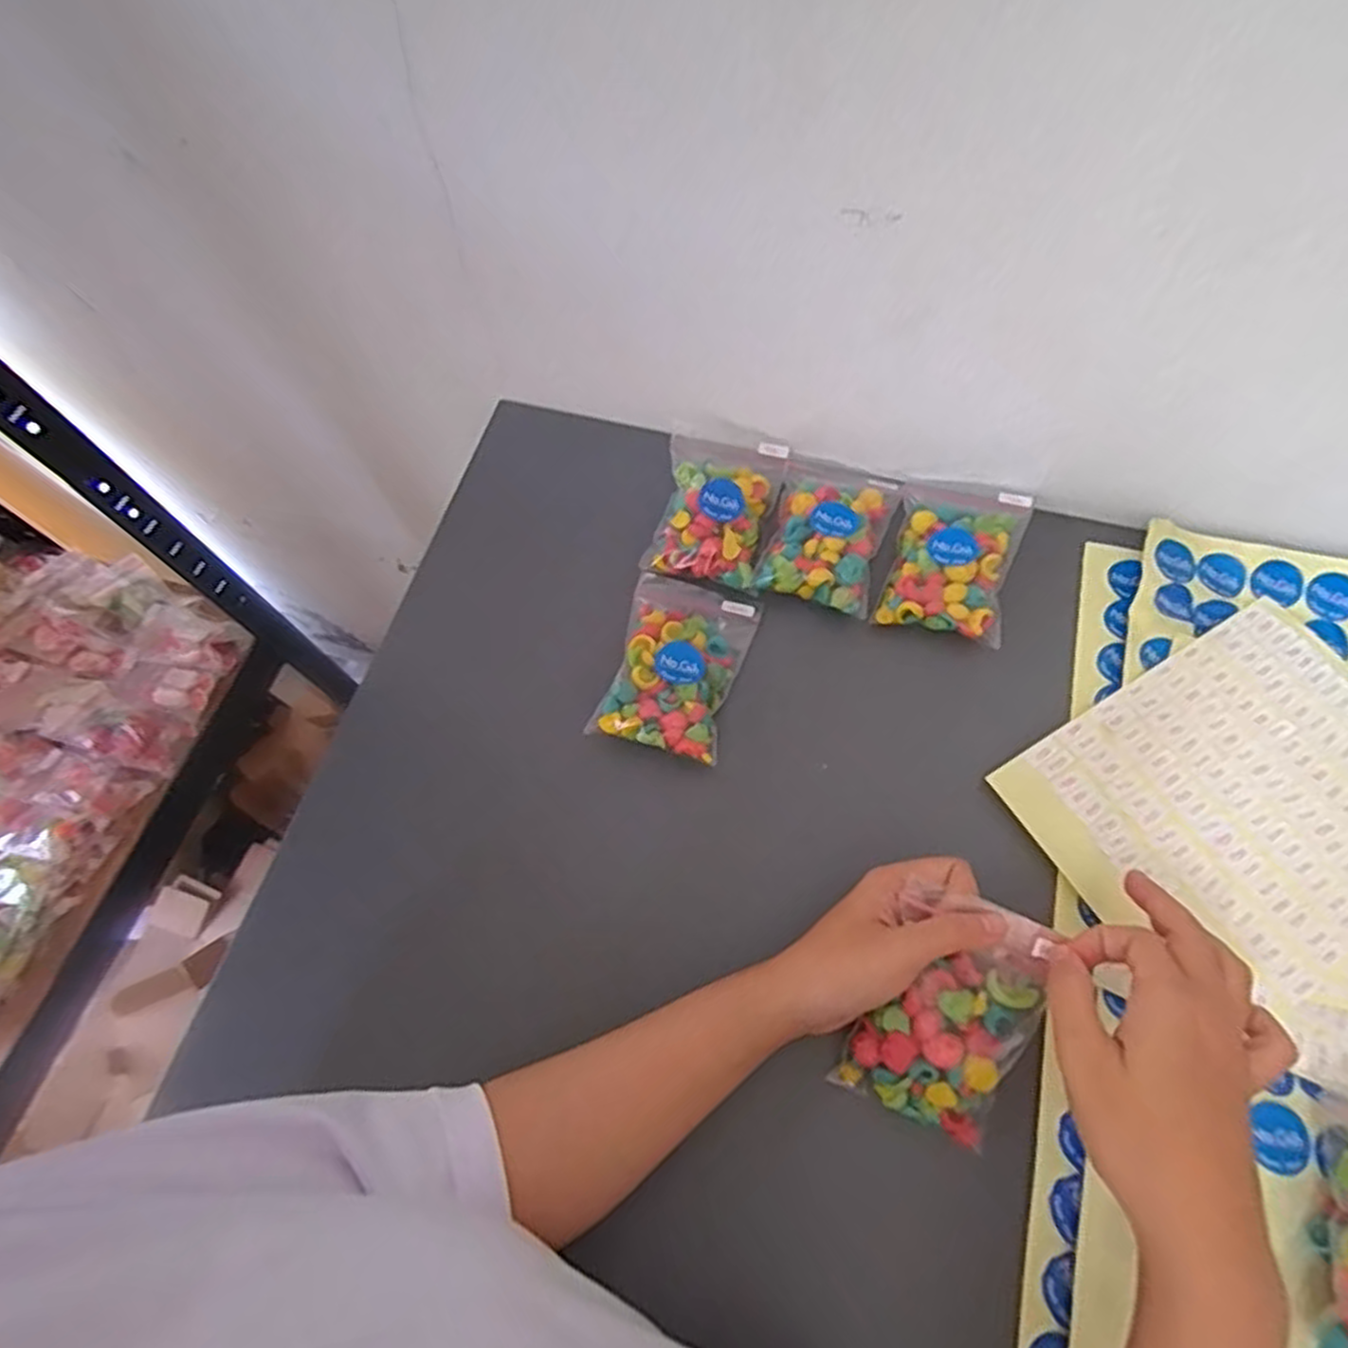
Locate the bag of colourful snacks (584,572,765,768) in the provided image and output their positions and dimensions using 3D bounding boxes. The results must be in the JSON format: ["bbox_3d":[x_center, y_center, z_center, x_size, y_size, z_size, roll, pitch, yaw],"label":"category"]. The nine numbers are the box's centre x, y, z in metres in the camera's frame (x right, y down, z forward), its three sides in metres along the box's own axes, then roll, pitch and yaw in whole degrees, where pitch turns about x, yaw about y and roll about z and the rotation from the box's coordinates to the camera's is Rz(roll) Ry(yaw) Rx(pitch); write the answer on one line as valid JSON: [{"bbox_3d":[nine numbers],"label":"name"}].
[{"bbox_3d":[0.002,-0.007,0.439,0.073,0.017,0.109,15,67,10],"label":"bag of colourful snacks"}]

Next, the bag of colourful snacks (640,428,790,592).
[{"bbox_3d":[0.027,-0.112,0.477,0.073,0.018,0.111,11,67,8],"label":"bag of colourful snacks"}]

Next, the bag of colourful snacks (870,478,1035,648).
[{"bbox_3d":[0.173,-0.073,0.460,0.074,0.024,0.108,16,68,10],"label":"bag of colourful snacks"}]

